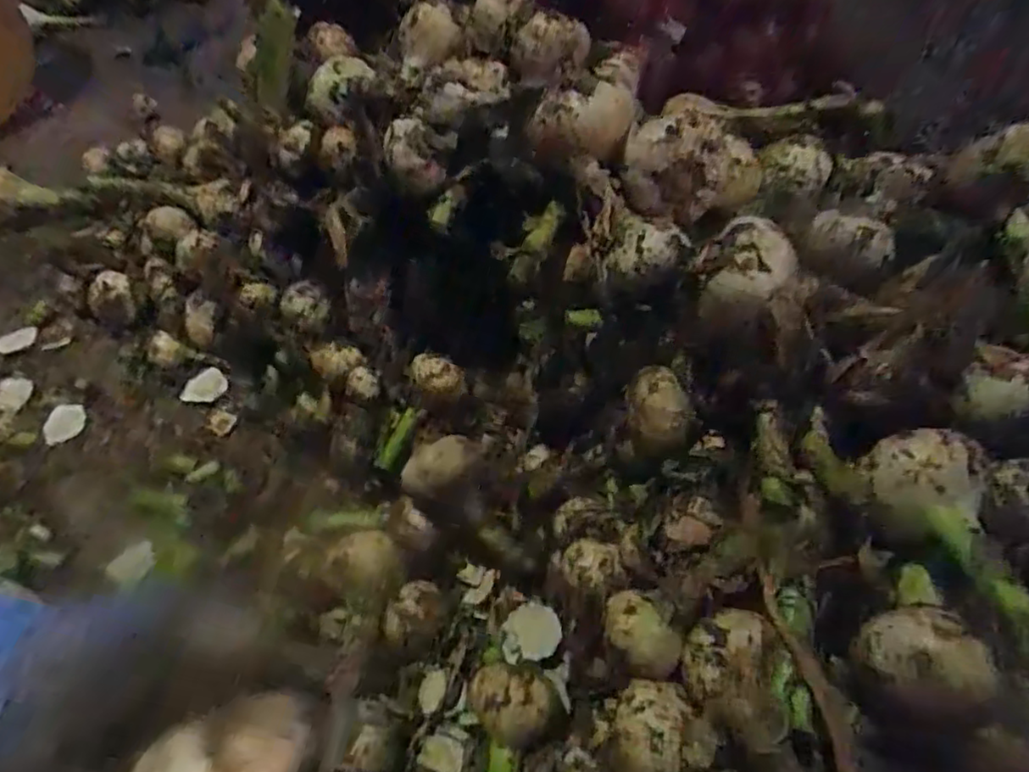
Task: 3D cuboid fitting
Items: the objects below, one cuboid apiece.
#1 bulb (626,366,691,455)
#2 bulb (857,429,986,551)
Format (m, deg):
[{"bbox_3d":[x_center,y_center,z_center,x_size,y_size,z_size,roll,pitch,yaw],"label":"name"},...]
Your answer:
[{"bbox_3d":[0.083,0.015,0.374,0.027,0.035,0.041,-13,53,-9],"label":"bulb"},{"bbox_3d":[0.192,0.046,0.301,0.047,0.042,0.049,-23,56,-17],"label":"bulb"}]

